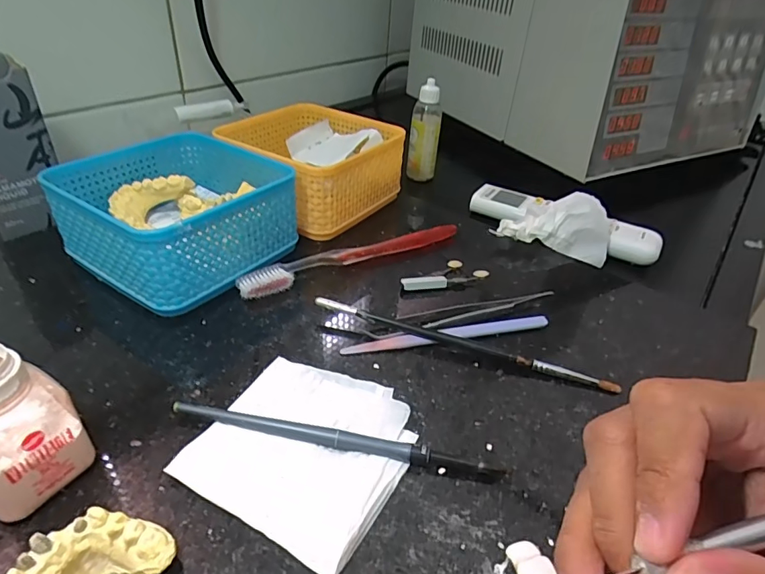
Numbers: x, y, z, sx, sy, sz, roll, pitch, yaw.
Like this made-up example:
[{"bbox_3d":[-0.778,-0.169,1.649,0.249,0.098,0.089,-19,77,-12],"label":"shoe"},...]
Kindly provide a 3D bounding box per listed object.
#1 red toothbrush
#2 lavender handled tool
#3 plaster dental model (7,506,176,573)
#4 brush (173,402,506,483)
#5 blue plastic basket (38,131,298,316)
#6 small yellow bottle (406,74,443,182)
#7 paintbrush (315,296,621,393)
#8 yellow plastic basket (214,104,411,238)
[{"bbox_3d":[-0.021,-0.026,0.369,0.184,0.013,0.020,-18,42,-29],"label":"red toothbrush"},{"bbox_3d":[0.043,0.030,0.305,0.138,0.006,0.011,-6,38,-15],"label":"lavender handled tool"},{"bbox_3d":[-0.107,0.106,0.169,0.037,0.026,0.054,19,38,18],"label":"plaster dental model"},{"bbox_3d":[-0.023,0.074,0.236,0.162,0.008,0.009,10,36,6],"label":"brush"},{"bbox_3d":[-0.148,-0.054,0.351,0.131,0.064,0.129,24,40,24],"label":"blue plastic basket"},{"bbox_3d":[0.048,-0.176,0.538,0.033,0.107,0.035,8,36,4],"label":"small yellow bottle"},{"bbox_3d":[0.048,0.034,0.295,0.187,0.013,0.007,13,37,11],"label":"paintbrush"},{"bbox_3d":[-0.064,-0.113,0.439,0.130,0.063,0.129,27,41,26],"label":"yellow plastic basket"}]

